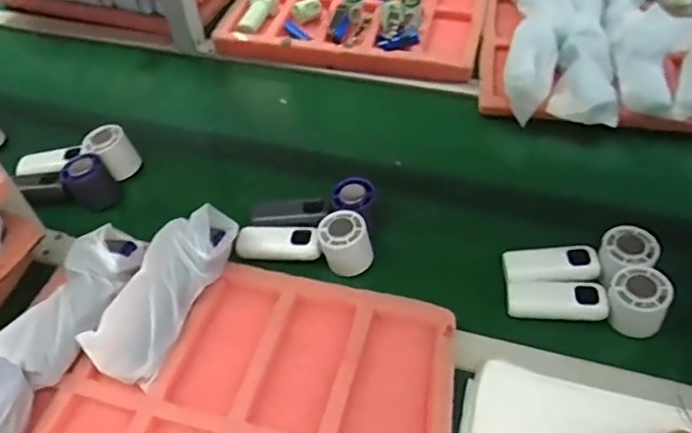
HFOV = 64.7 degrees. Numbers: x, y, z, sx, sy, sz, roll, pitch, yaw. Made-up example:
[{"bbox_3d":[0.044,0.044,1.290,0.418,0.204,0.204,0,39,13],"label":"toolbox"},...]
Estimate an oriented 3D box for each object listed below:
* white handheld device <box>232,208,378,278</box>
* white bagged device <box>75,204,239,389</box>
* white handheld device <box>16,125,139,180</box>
[{"bbox_3d":[-0.047,0.022,0.636,0.158,0.058,0.052,7,49,7],"label":"white handheld device"},{"bbox_3d":[-0.178,0.069,0.560,0.066,0.070,0.199,19,52,17],"label":"white bagged device"},{"bbox_3d":[-0.366,-0.082,0.741,0.161,0.064,0.054,1,49,2],"label":"white handheld device"}]

